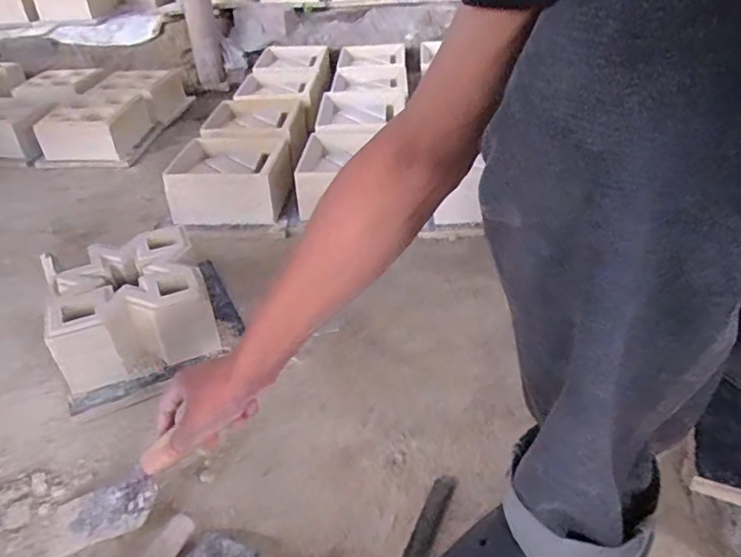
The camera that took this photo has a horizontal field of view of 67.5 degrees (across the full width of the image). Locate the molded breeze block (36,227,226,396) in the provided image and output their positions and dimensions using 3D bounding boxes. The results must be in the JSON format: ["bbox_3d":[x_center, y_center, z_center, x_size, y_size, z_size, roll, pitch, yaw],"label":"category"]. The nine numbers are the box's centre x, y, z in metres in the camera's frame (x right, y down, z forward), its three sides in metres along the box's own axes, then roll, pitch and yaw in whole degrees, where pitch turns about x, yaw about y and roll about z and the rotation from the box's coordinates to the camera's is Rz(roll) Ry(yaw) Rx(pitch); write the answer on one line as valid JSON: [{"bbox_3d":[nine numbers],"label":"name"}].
[{"bbox_3d":[-0.344,0.040,0.805,0.199,0.120,0.196,-17,38,-20],"label":"molded breeze block"}]

